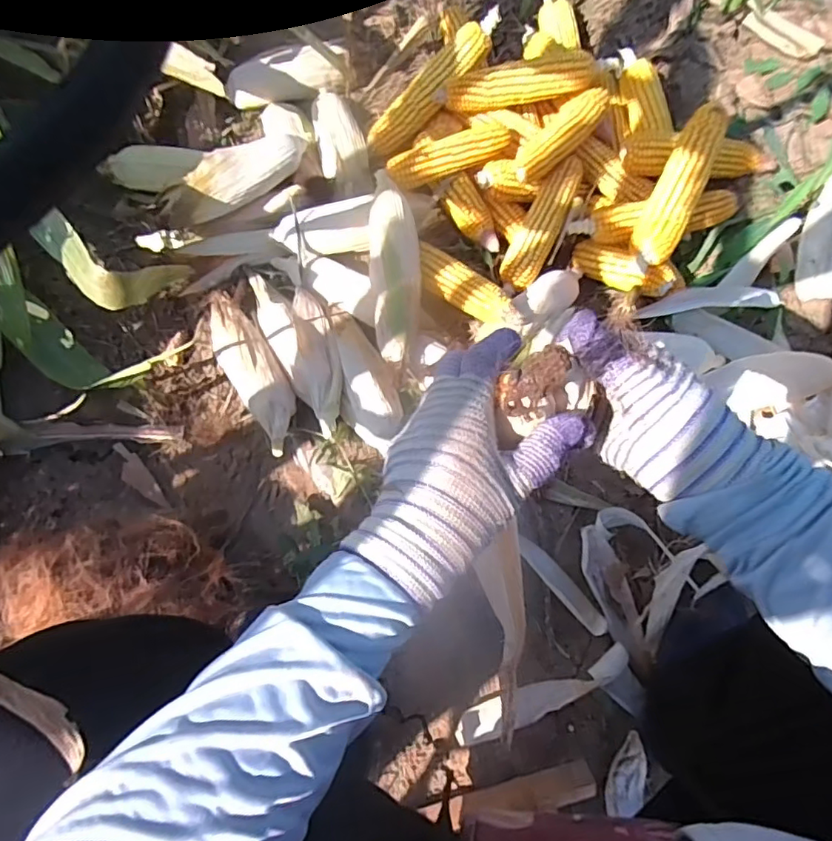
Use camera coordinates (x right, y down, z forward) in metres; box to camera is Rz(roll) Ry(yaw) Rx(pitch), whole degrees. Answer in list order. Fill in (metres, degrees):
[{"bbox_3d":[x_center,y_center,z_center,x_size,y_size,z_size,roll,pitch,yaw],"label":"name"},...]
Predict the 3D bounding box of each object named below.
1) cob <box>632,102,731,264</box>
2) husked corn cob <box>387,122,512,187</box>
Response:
[{"bbox_3d":[0.316,-0.284,0.660,0.050,0.041,0.192,23,93,8],"label":"cob"},{"bbox_3d":[0.047,-0.346,0.732,0.171,0.047,0.050,-24,74,-7],"label":"husked corn cob"}]

